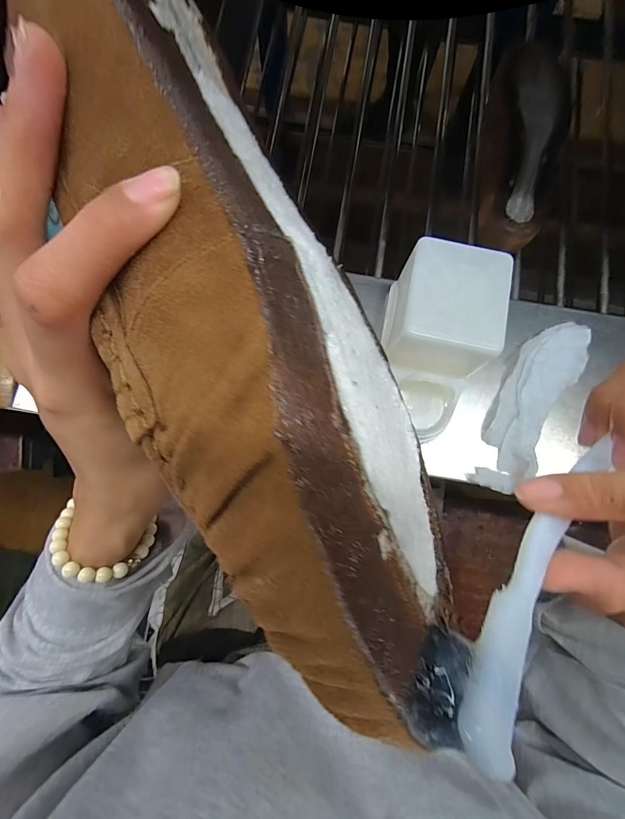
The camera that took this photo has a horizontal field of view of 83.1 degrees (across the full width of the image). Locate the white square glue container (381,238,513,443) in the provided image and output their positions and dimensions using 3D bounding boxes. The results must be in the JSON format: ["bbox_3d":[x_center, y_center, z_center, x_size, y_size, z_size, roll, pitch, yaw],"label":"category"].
[{"bbox_3d":[0.123,-0.066,0.377,0.111,0.111,0.184,21,80,3],"label":"white square glue container"}]

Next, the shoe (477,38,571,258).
[{"bbox_3d":[0.282,-0.344,0.474,0.096,0.069,0.250,5,79,0],"label":"shoe"}]

